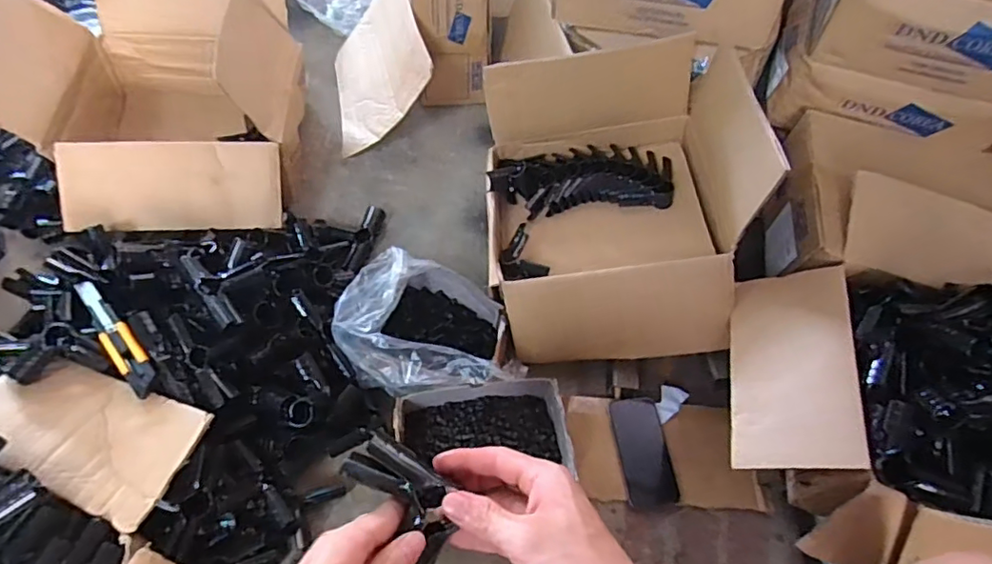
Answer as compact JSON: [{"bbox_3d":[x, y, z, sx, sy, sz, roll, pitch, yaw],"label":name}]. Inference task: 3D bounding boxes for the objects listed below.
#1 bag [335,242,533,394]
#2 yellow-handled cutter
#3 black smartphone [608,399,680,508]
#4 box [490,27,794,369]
[{"bbox_3d":[-0.085,0.073,0.801,0.247,0.123,0.192,20,58,8],"label":"bag"},{"bbox_3d":[-0.470,0.063,0.707,0.033,0.012,0.191,-38,67,-25],"label":"yellow-handled cutter"},{"bbox_3d":[0.204,0.233,0.795,0.070,0.014,0.142,-8,69,-5],"label":"black smartphone"},{"bbox_3d":[0.155,-0.121,0.816,0.327,0.262,0.398,1,57,-4],"label":"box"}]

